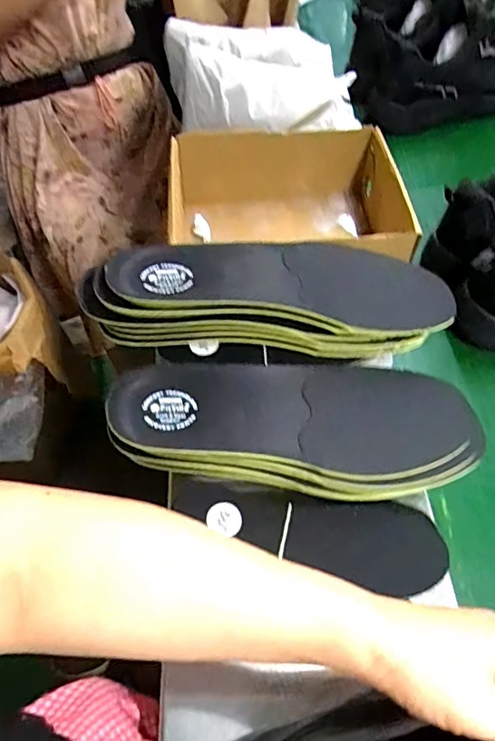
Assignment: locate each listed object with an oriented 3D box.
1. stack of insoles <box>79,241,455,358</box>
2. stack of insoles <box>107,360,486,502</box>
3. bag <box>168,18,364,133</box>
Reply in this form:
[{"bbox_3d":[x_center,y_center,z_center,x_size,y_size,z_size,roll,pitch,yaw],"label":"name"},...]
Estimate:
[{"bbox_3d":[0.019,-0.072,0.457,0.307,0.078,0.100,-1,54,1],"label":"stack of insoles"},{"bbox_3d":[0.040,0.041,0.416,0.292,0.050,0.107,0,54,1],"label":"stack of insoles"},{"bbox_3d":[0.030,-0.392,0.690,0.252,0.088,0.192,-9,55,-5],"label":"bag"}]

